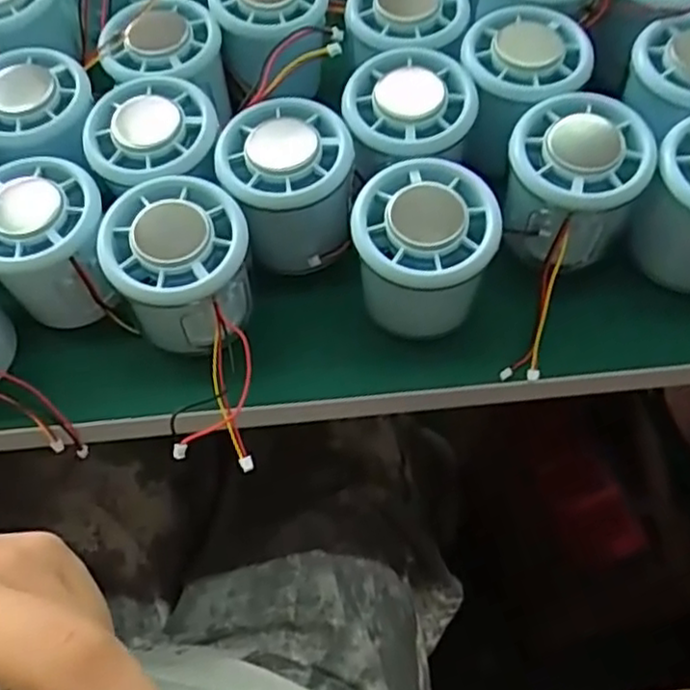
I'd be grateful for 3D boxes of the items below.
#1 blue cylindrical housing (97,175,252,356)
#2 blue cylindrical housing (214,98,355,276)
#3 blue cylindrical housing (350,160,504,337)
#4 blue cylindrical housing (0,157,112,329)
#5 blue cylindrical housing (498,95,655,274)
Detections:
[{"bbox_3d":[-0.064,-0.025,0.296,0.054,0.064,0.056,-1,61,2],"label":"blue cylindrical housing"},{"bbox_3d":[-0.025,-0.068,0.311,0.056,0.048,0.058,-1,61,2],"label":"blue cylindrical housing"},{"bbox_3d":[0.031,-0.034,0.298,0.057,0.061,0.056,17,63,12],"label":"blue cylindrical housing"},{"bbox_3d":[-0.126,-0.042,0.309,0.055,0.058,0.052,-11,61,-4],"label":"blue cylindrical housing"},{"bbox_3d":[0.096,-0.066,0.313,0.058,0.061,0.059,22,65,14],"label":"blue cylindrical housing"}]

